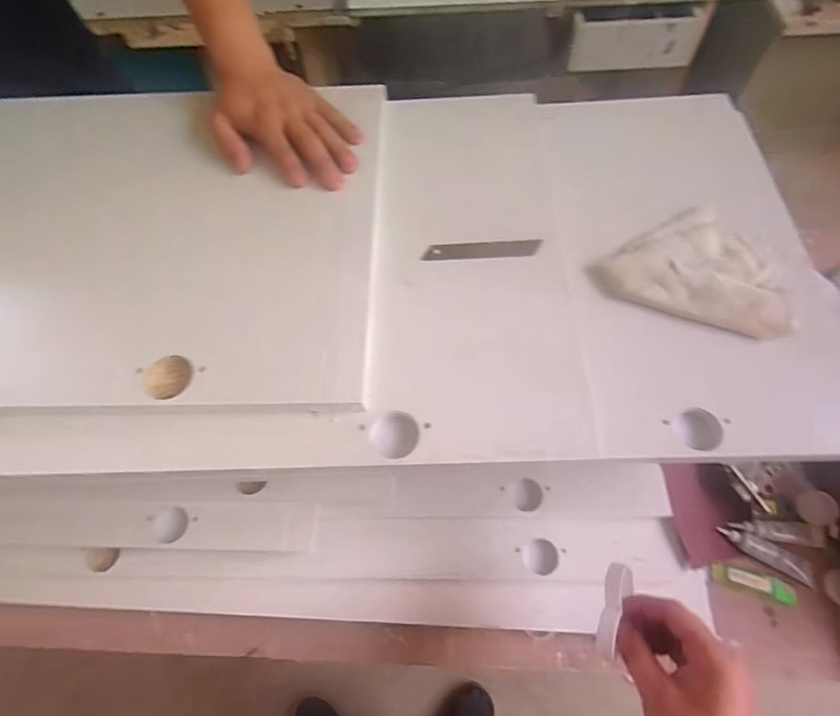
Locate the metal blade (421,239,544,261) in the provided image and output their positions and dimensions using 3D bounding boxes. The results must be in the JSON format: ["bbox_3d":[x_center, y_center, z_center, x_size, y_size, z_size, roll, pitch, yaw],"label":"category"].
[{"bbox_3d":[0.055,-0.096,0.430,0.102,0.006,0.018,-1,63,2],"label":"metal blade"}]

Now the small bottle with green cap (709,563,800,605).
[{"bbox_3d":[0.365,0.246,0.527,0.086,0.007,0.020,14,65,10],"label":"small bottle with green cap"}]

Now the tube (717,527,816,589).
[{"bbox_3d":[0.387,0.216,0.535,0.103,0.015,0.024,26,67,15],"label":"tube"}]

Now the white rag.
[{"bbox_3d":[0.249,-0.095,0.440,0.156,0.025,0.134,18,65,12],"label":"white rag"}]

